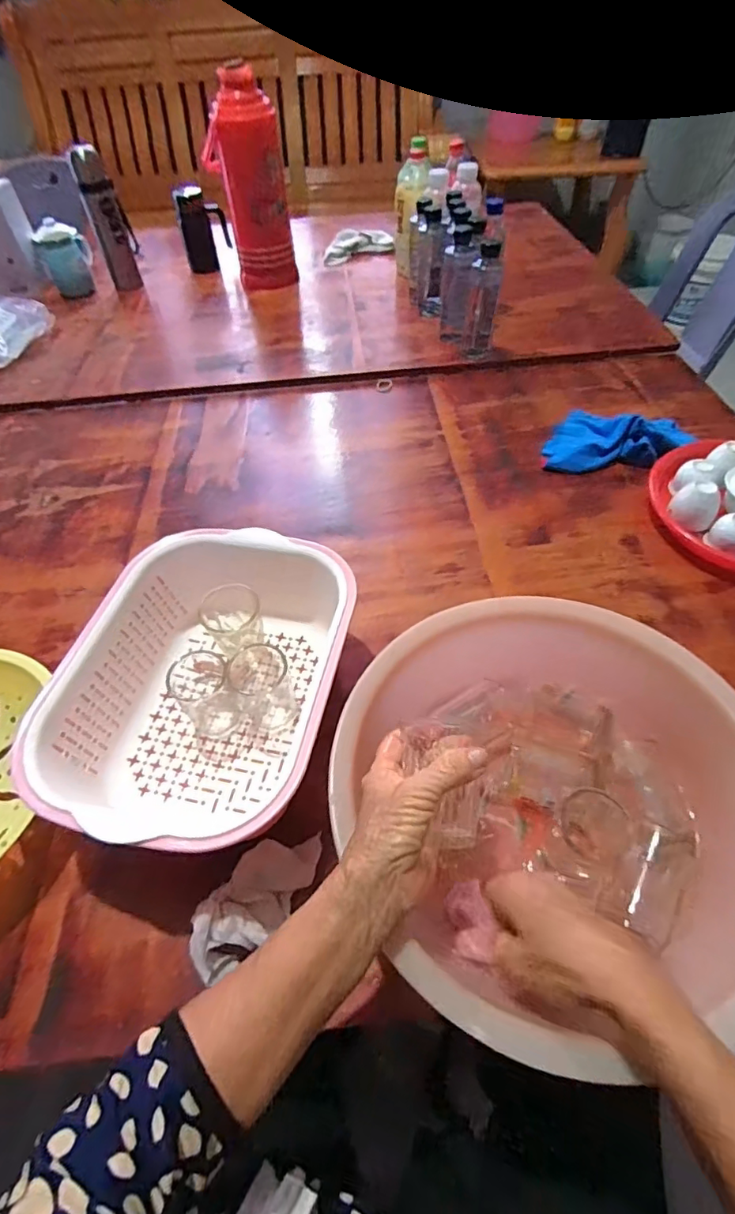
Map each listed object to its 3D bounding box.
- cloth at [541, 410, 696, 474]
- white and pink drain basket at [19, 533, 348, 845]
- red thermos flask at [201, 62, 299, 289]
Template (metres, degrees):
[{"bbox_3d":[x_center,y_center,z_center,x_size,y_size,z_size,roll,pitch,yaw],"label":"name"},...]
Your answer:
[{"bbox_3d":[0.363,-0.246,0.757,0.182,0.041,0.143,17,56,16],"label":"cloth"},{"bbox_3d":[-0.141,0.074,0.501,0.234,0.118,0.308,9,54,10],"label":"white and pink drain basket"},{"bbox_3d":[-0.240,-0.852,1.068,0.142,0.335,0.117,-11,53,-5],"label":"red thermos flask"}]

